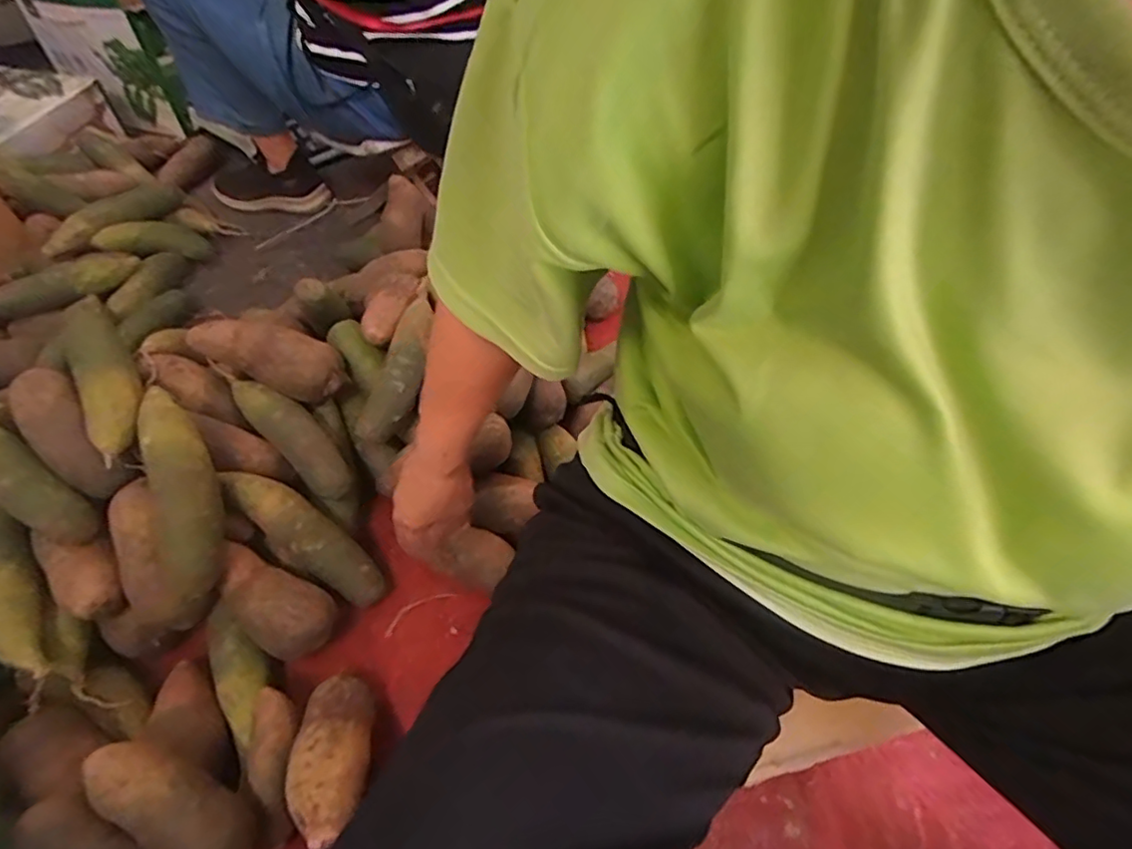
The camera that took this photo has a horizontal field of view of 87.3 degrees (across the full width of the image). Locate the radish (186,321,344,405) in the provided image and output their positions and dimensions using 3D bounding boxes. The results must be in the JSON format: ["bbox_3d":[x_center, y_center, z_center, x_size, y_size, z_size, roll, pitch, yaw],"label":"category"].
[{"bbox_3d":[-0.358,-0.081,0.706,0.180,0.070,0.070,18,53,13],"label":"radish"}]

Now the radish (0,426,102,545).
[{"bbox_3d":[-0.560,0.055,0.607,0.199,0.063,0.053,27,56,20],"label":"radish"}]

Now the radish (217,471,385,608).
[{"bbox_3d":[-0.286,0.123,0.648,0.202,0.048,0.055,41,57,-4],"label":"radish"}]

